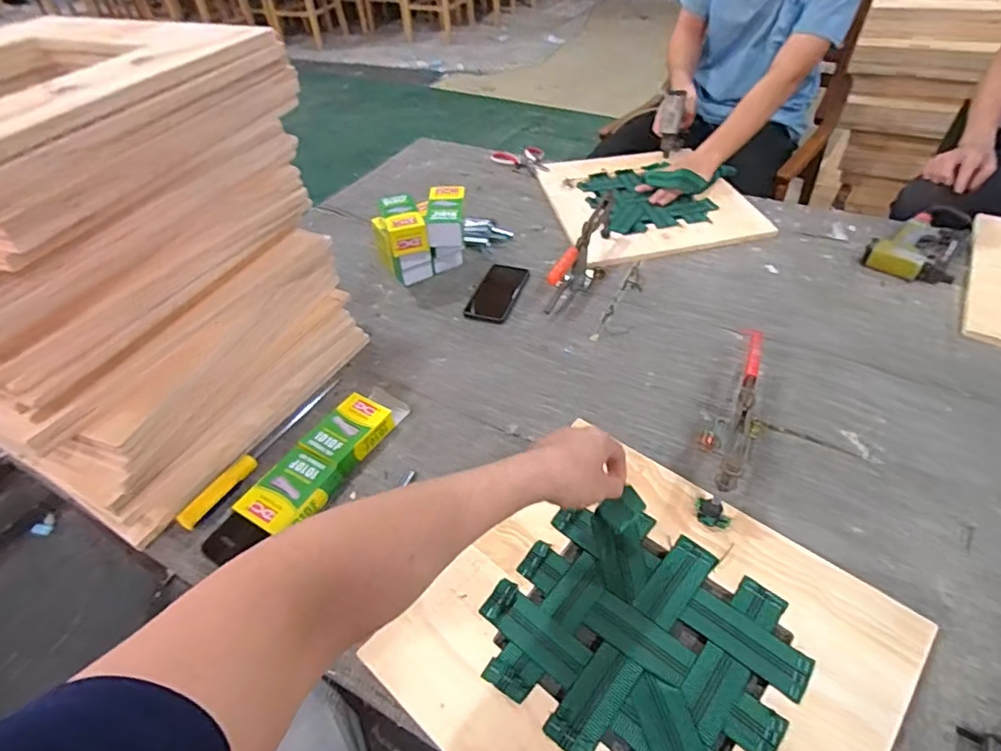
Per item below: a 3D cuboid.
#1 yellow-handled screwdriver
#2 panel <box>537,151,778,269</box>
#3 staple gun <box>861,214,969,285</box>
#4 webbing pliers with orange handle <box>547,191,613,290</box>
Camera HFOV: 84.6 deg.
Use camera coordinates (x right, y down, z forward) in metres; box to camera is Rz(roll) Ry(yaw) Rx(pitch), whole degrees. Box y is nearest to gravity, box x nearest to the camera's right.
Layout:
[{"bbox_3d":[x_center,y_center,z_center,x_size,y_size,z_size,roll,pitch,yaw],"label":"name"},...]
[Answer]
[{"bbox_3d":[-0.329,0.096,0.772,0.022,0.025,0.285,18,48,21],"label":"yellow-handled screwdriver"},{"bbox_3d":[0.325,-0.388,1.222,0.434,0.027,0.440,-6,44,-2],"label":"panel"},{"bbox_3d":[0.776,-0.241,1.021,0.137,0.041,0.210,28,52,28],"label":"staple gun"},{"bbox_3d":[0.157,-0.243,1.023,0.024,0.111,0.301,17,48,20],"label":"webbing pliers with orange handle"}]

